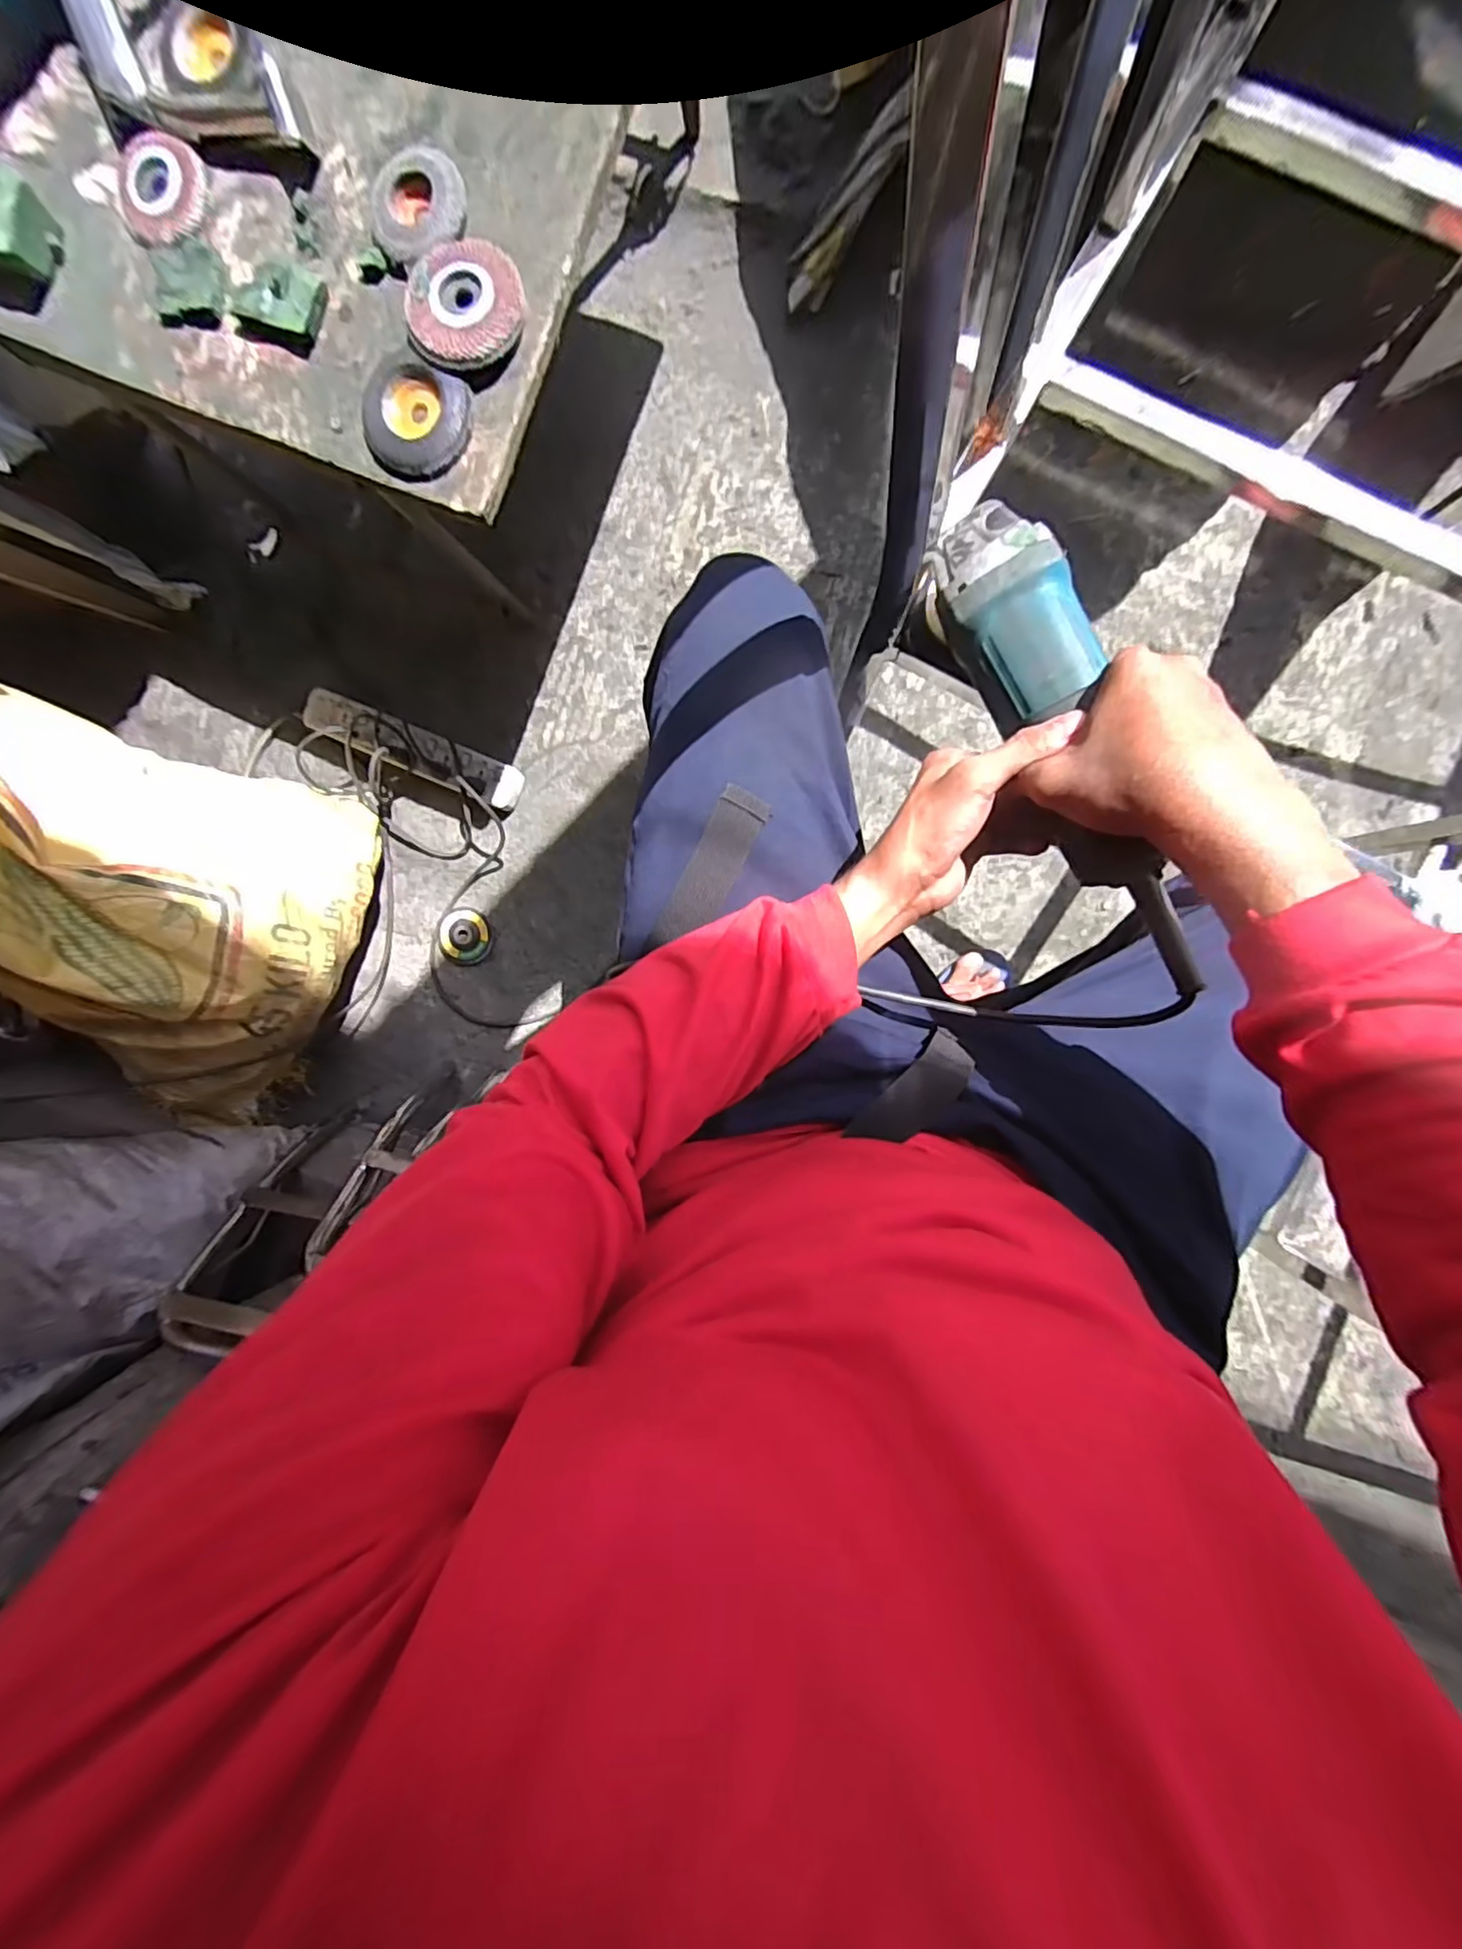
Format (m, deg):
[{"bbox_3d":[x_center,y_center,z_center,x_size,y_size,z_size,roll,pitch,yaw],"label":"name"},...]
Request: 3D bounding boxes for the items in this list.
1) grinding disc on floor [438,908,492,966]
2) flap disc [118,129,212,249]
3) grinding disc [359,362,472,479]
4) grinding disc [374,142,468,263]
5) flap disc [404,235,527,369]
[{"bbox_3d":[-0.413,-0.058,0.951,0.083,0.012,0.084,-1,94,5],"label":"grinding disc on floor"},{"bbox_3d":[-0.490,-0.672,0.527,0.098,0.010,0.084,44,97,1],"label":"flap disc"},{"bbox_3d":[-0.266,-0.463,0.512,0.094,0.012,0.076,26,96,3],"label":"grinding disc"},{"bbox_3d":[-0.251,-0.620,0.497,0.077,0.019,0.078,0,94,5],"label":"grinding disc"},{"bbox_3d":[-0.214,-0.537,0.494,0.094,0.020,0.088,0,94,5],"label":"flap disc"}]

